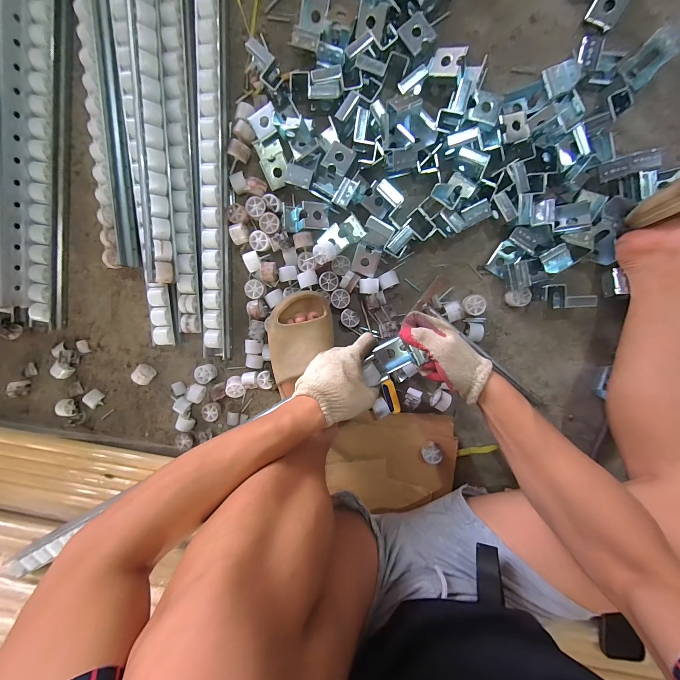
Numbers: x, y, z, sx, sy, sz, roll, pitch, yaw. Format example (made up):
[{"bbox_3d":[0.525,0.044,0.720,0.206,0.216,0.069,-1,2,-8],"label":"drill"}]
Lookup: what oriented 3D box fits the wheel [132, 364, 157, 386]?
[{"bbox_3d":[-0.387,0.069,0.580,0.030,0.034,0.036,40,98,-2],"label":"wheel"}]

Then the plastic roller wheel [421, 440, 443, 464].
[{"bbox_3d":[0.172,0.208,0.547,0.036,0.030,0.031,-30,95,7],"label":"plastic roller wheel"}]

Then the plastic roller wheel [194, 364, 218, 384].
[{"bbox_3d":[-0.262,0.065,0.574,0.037,0.025,0.034,0,97,4],"label":"plastic roller wheel"}]

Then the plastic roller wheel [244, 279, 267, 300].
[{"bbox_3d":[-0.155,-0.095,0.548,0.036,0.027,0.035,0,97,4],"label":"plastic roller wheel"}]

